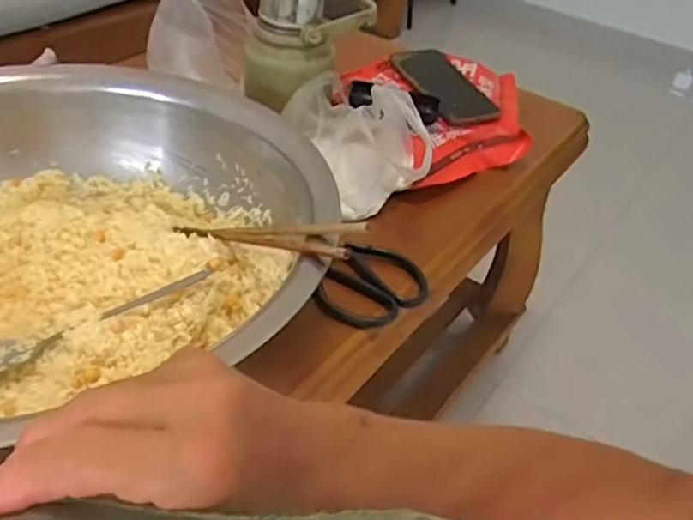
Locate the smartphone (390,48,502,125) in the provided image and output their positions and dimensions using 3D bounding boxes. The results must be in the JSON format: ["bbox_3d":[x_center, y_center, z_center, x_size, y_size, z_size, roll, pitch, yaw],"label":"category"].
[{"bbox_3d":[0.125,-0.218,0.819,0.076,0.012,0.155,-19,52,-16],"label":"smartphone"}]

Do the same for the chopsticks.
[{"bbox_3d":[-0.067,-0.018,0.485,0.200,0.015,0.031,5,30,41],"label":"chopsticks"}]

